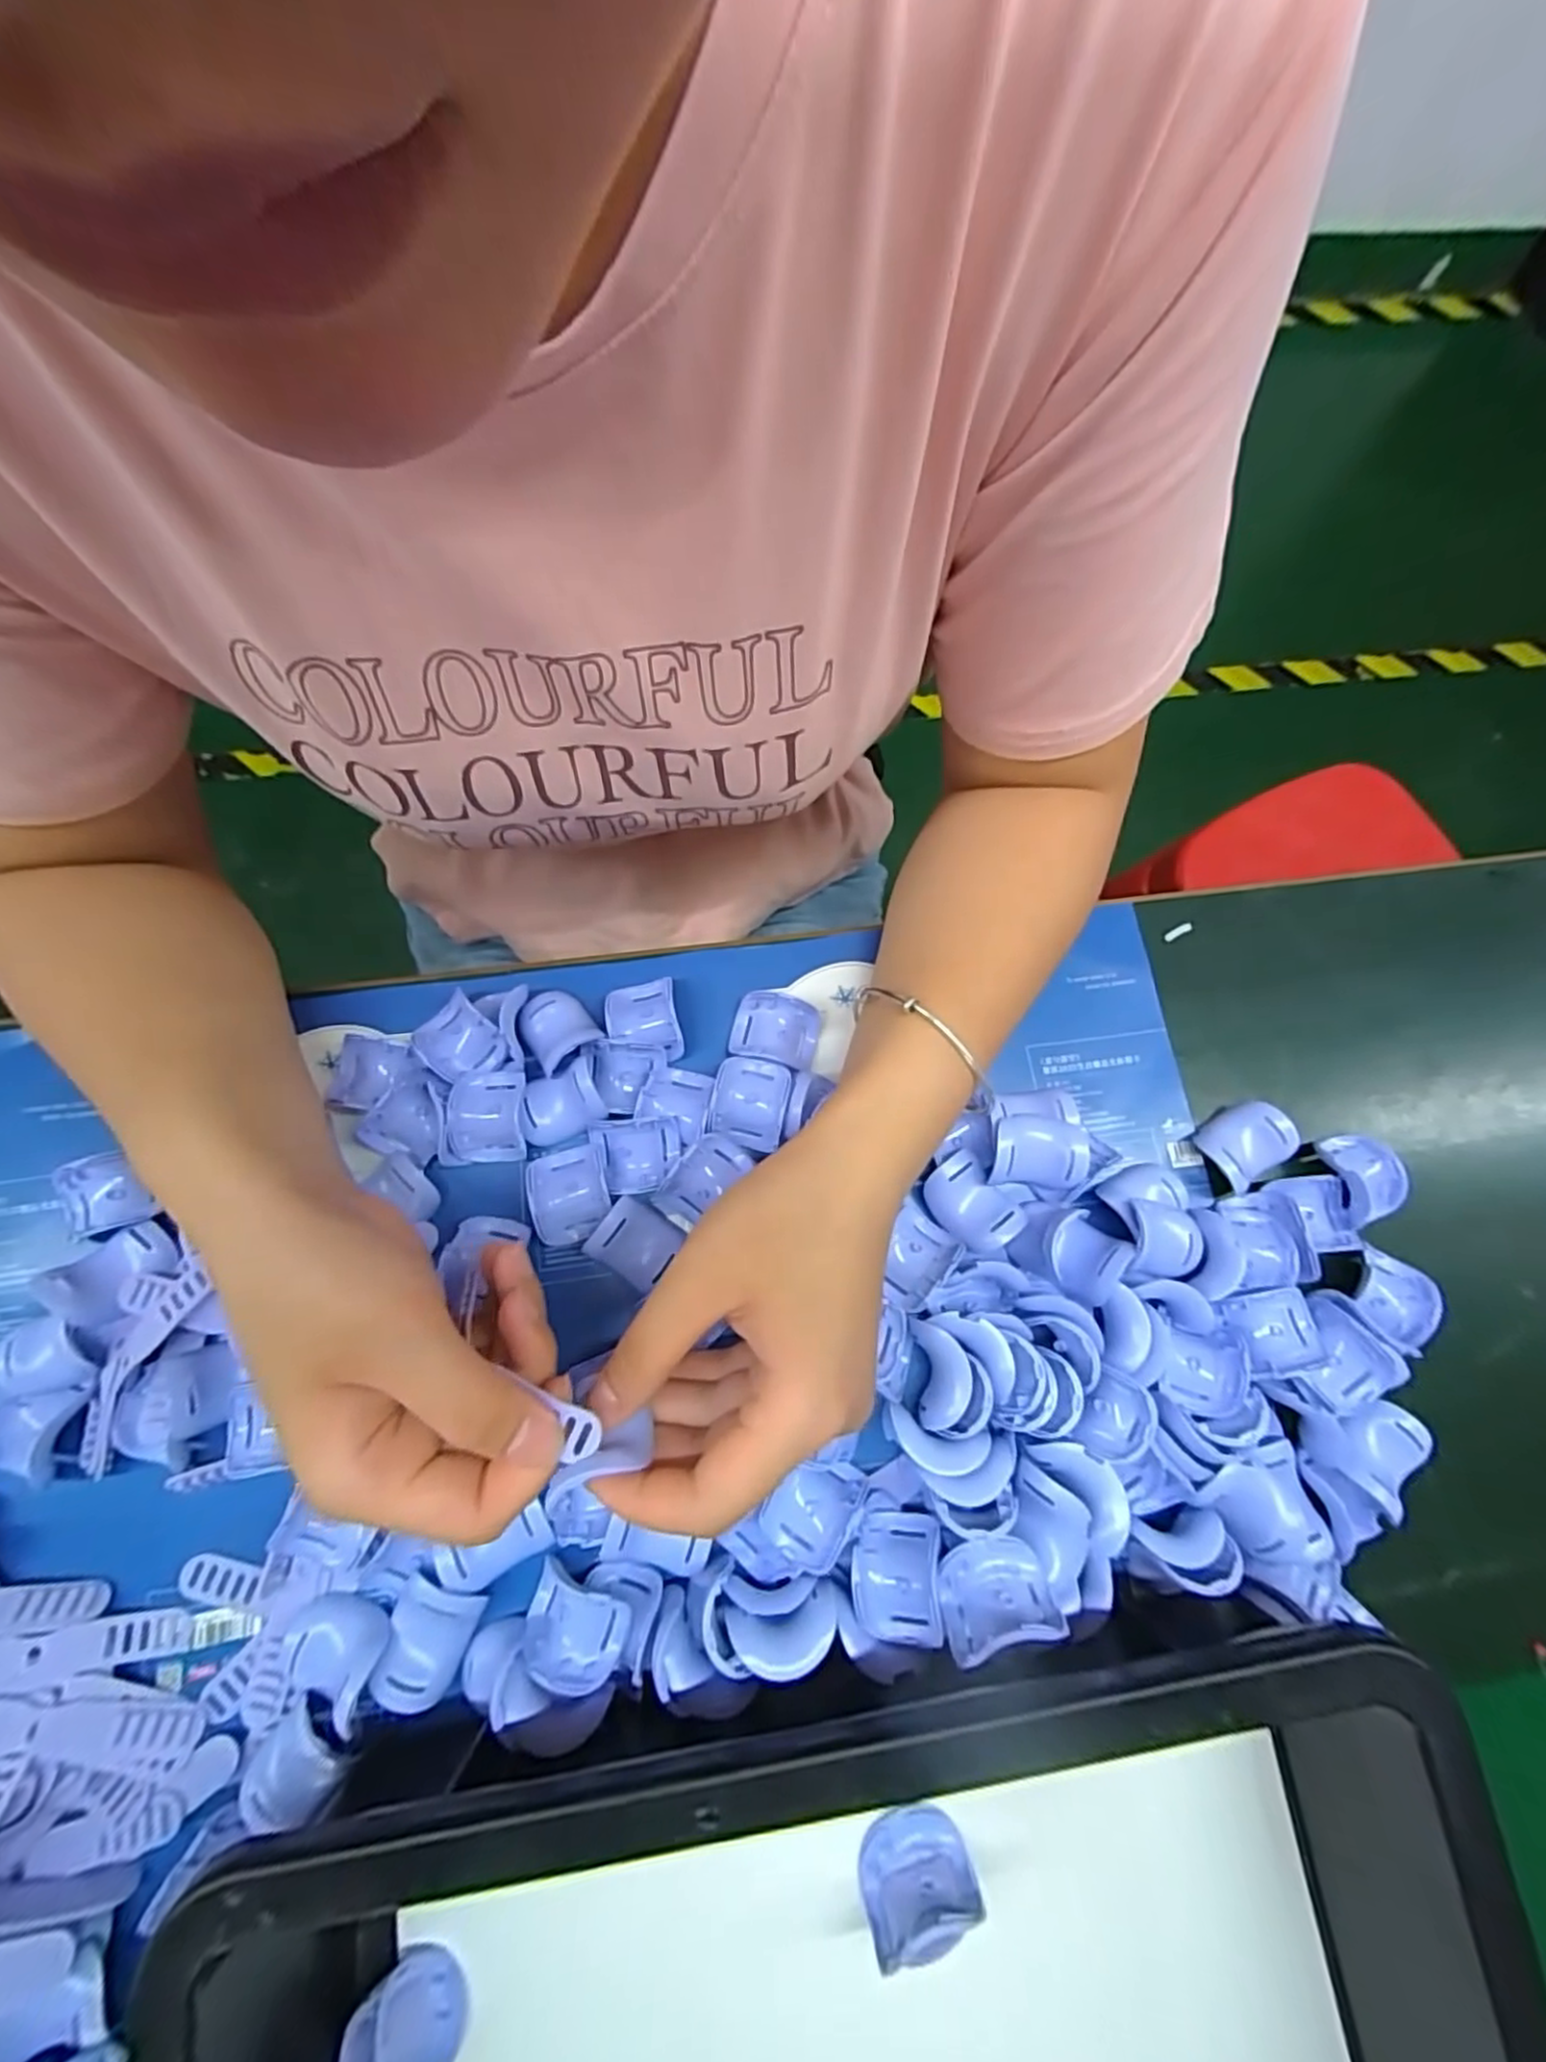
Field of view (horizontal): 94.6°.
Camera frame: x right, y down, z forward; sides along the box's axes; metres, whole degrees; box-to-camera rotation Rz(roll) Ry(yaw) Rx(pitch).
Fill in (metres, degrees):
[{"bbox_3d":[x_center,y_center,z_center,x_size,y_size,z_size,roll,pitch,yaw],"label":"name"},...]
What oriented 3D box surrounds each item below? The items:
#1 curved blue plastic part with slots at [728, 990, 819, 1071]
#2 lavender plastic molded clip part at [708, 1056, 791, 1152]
[{"bbox_3d":[0.001,-0.002,0.315,0.038,0.012,0.029,13,77,1],"label":"curved blue plastic part with slots"},{"bbox_3d":[-0.009,0.030,0.301,0.030,0.017,0.034,14,77,1],"label":"lavender plastic molded clip part"}]

